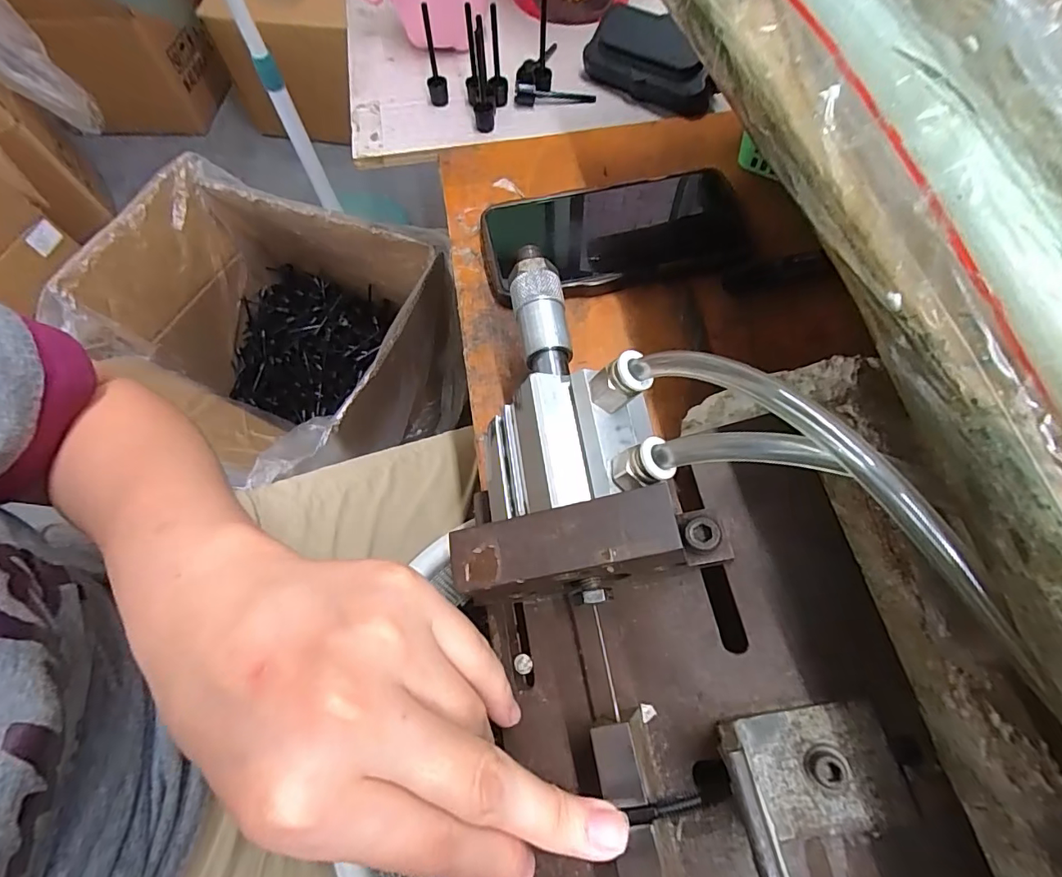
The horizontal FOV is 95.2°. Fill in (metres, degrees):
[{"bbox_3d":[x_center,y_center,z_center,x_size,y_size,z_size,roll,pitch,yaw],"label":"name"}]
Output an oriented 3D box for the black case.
[{"bbox_3d":[0.093,-0.287,0.369,0.103,0.042,0.036,36,72,15],"label":"black case"}]

